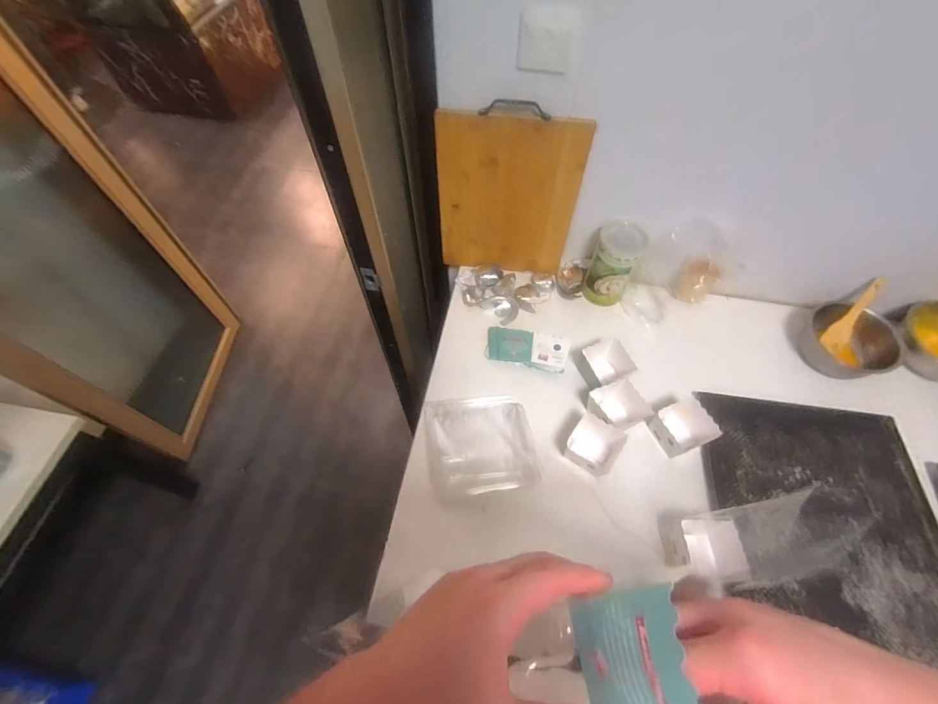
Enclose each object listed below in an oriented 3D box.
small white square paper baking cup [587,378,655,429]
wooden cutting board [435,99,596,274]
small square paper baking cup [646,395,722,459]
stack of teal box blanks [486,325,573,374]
[{"bbox_3d":[0.313,0.116,0.895,0.115,0.071,0.095,-15,61,-9],"label":"small white square paper baking cup"},{"bbox_3d":[0.085,-0.343,0.958,0.305,0.426,0.030,10,61,6],"label":"wooden cutting board"},{"bbox_3d":[0.449,0.158,0.881,0.107,0.063,0.102,-22,62,-13],"label":"small square paper baking cup"},{"bbox_3d":[0.138,-0.010,1.002,0.191,0.034,0.085,12,60,6],"label":"stack of teal box blanks"}]

